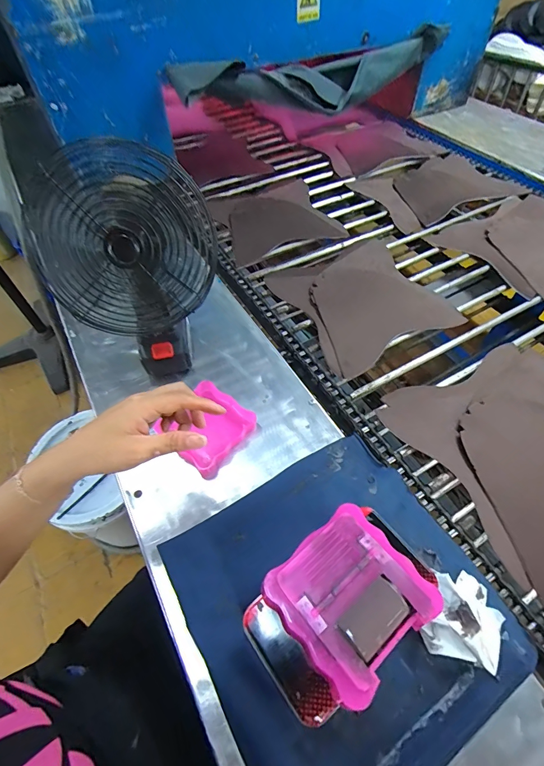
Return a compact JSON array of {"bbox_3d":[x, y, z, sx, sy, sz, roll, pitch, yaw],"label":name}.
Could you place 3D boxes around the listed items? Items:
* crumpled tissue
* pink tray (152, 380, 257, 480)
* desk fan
[{"bbox_3d":[0.196,0.233,0.372,0.087,0.047,0.085,15,57,12],"label":"crumpled tissue"},{"bbox_3d":[-0.092,0.062,0.524,0.107,0.020,0.112,30,61,21],"label":"pink tray"},{"bbox_3d":[-0.174,-0.139,0.499,0.205,0.305,0.109,-10,56,-6],"label":"desk fan"}]

